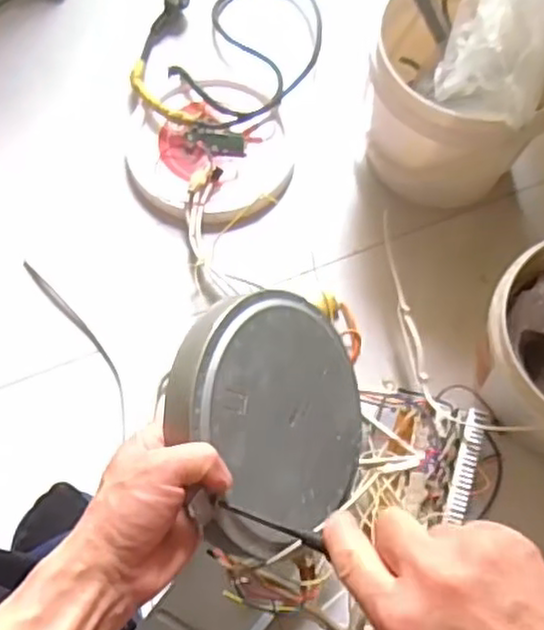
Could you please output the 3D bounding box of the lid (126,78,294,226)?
[{"bbox_3d":[-0.083,-0.217,0.942,0.209,0.037,0.215,0,68,-1],"label":"lid"}]

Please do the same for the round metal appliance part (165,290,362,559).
[{"bbox_3d":[0.004,0.076,0.530,0.029,0.185,0.178,-7,78,41],"label":"round metal appliance part"}]

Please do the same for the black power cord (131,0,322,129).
[{"bbox_3d":[-0.062,-0.372,1.005,0.284,0.043,0.238,-26,71,-10],"label":"black power cord"}]

